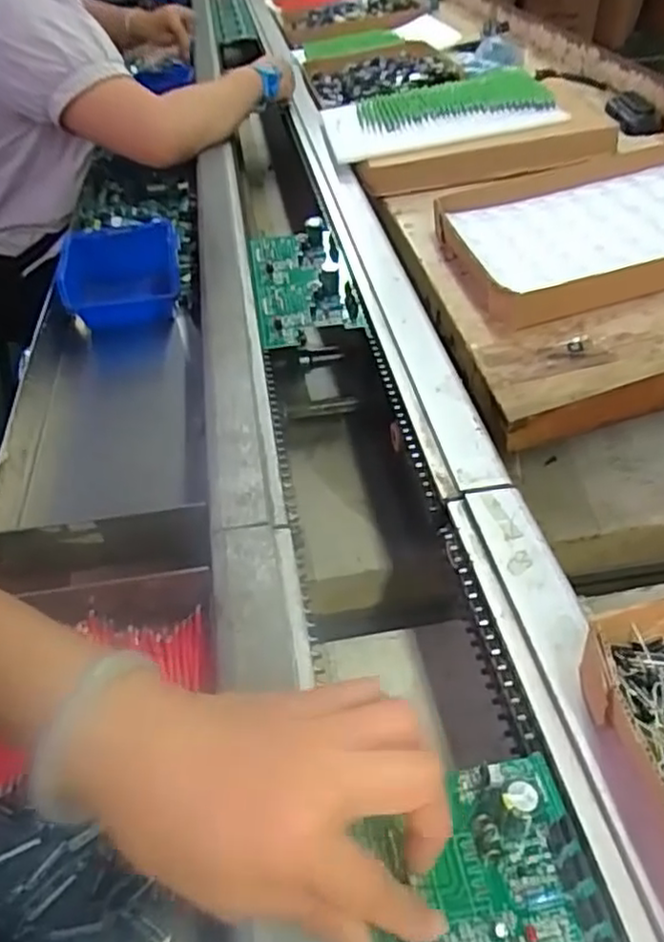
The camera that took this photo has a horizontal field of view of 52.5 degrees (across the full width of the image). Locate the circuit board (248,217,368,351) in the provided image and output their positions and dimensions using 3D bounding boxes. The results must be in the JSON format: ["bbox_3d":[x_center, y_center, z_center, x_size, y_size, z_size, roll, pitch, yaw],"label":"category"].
[{"bbox_3d":[-0.031,-0.189,0.666,0.092,0.028,0.204,-8,44,-4],"label":"circuit board"}]

